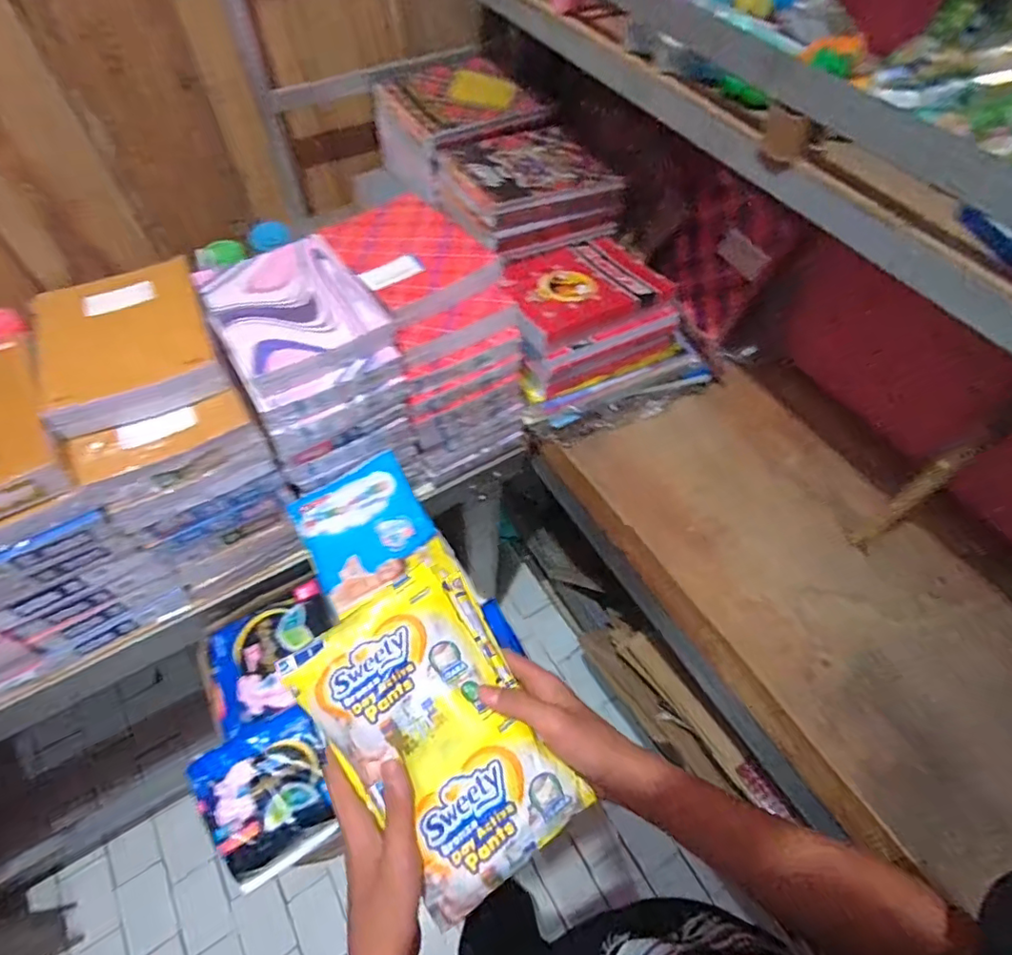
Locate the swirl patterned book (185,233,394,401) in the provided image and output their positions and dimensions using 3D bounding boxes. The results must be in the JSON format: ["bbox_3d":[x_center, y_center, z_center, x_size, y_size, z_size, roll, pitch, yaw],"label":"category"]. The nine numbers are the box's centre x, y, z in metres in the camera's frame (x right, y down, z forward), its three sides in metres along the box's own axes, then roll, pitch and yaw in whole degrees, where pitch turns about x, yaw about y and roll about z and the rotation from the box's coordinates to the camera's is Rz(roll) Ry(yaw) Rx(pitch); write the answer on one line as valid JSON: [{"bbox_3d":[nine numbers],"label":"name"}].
[{"bbox_3d":[-0.247,-0.199,0.629,0.167,0.028,0.214,-26,61,-20],"label":"swirl patterned book"}]

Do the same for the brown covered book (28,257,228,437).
[{"bbox_3d":[-0.415,-0.155,0.596,0.164,0.040,0.215,-22,60,-18],"label":"brown covered book"}]

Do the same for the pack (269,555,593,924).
[{"bbox_3d":[-0.044,0.181,0.412,0.152,0.058,0.211,-33,64,-23],"label":"pack"}]

